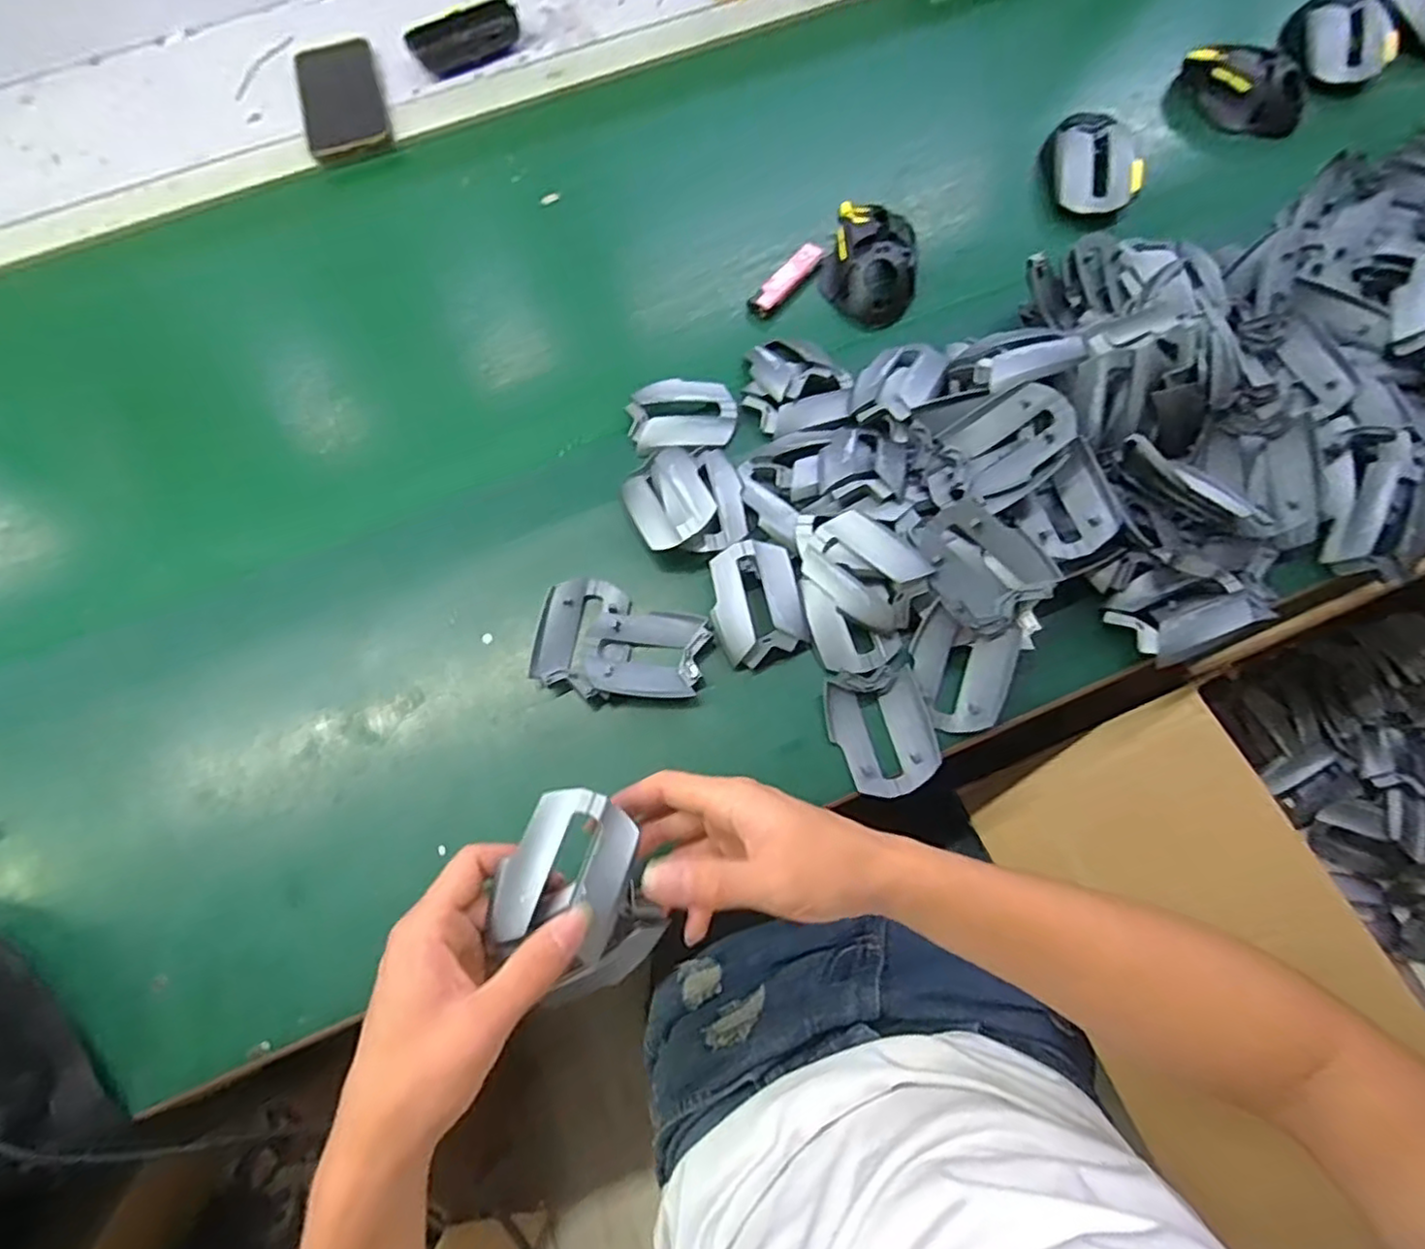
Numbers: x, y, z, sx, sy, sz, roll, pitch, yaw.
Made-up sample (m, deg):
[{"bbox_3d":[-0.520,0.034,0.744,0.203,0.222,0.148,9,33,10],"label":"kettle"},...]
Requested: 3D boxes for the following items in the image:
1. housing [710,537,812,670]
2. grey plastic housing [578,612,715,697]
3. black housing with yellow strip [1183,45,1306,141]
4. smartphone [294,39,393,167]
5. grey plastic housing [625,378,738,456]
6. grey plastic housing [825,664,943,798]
[{"bbox_3d":[0.029,-0.015,0.450,0.057,0.025,0.077,-12,70,-3],"label":"housing"},{"bbox_3d":[-0.045,0.020,0.445,0.080,0.019,0.057,6,71,4],"label":"grey plastic housing"},{"bbox_3d":[0.483,-0.488,0.611,0.111,0.054,0.050,40,76,14],"label":"black housing with yellow strip"},{"bbox_3d":[-0.357,-0.509,0.647,0.077,0.009,0.160,-19,71,-5],"label":"smartphone"},{"bbox_3d":[-0.022,-0.154,0.495,0.078,0.012,0.056,-2,70,1],"label":"grey plastic housing"},{"bbox_3d":[0.108,0.069,0.423,0.061,0.014,0.073,-13,71,-3],"label":"grey plastic housing"}]

